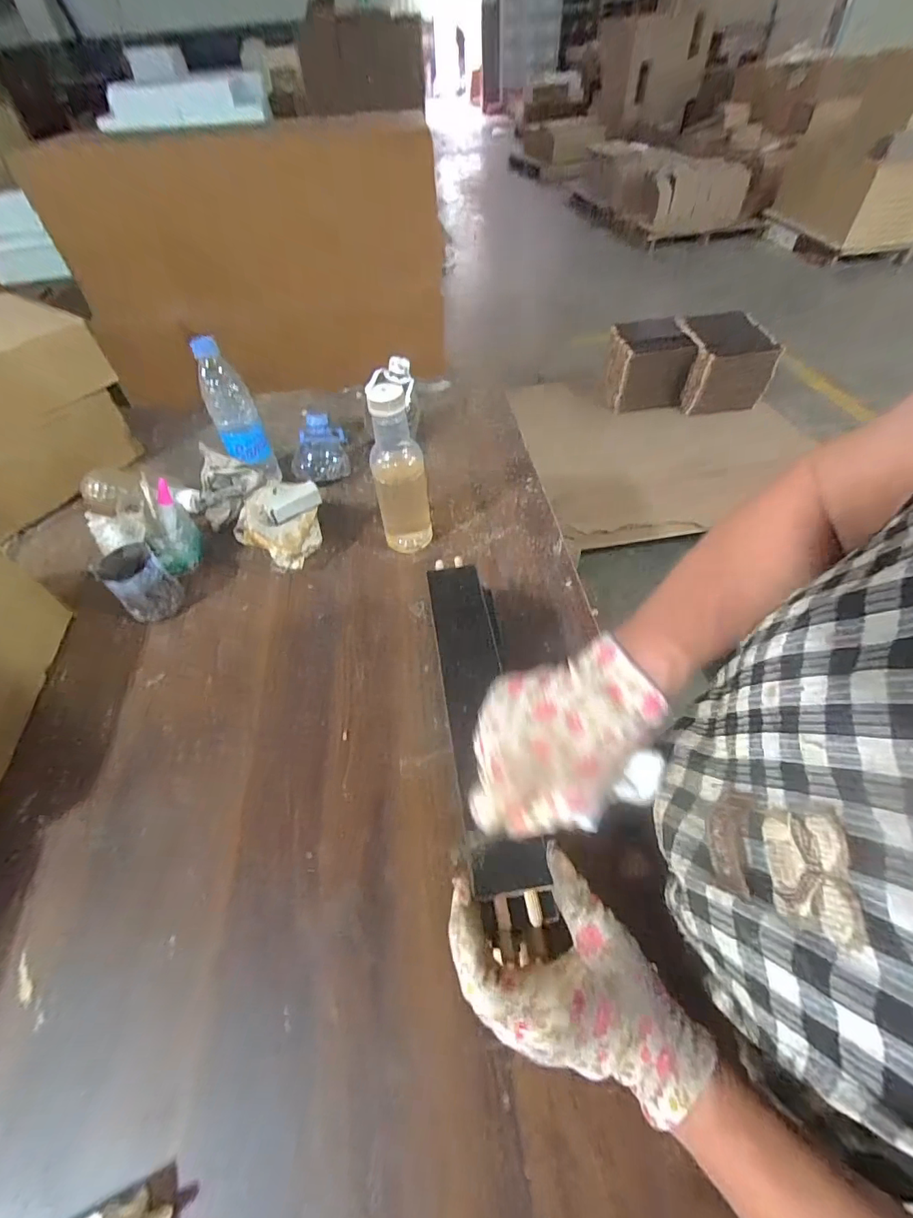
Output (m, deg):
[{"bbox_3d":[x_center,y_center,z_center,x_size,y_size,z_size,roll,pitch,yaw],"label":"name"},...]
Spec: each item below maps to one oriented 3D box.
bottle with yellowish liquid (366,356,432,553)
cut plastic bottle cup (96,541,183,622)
[{"bbox_3d":[-0.071,-0.173,0.574,0.065,0.218,0.063,-8,51,-4],"label":"bottle with yellowish liquid"},{"bbox_3d":[-0.382,-0.029,0.565,0.065,0.081,0.063,-1,51,2],"label":"cut plastic bottle cup"}]

